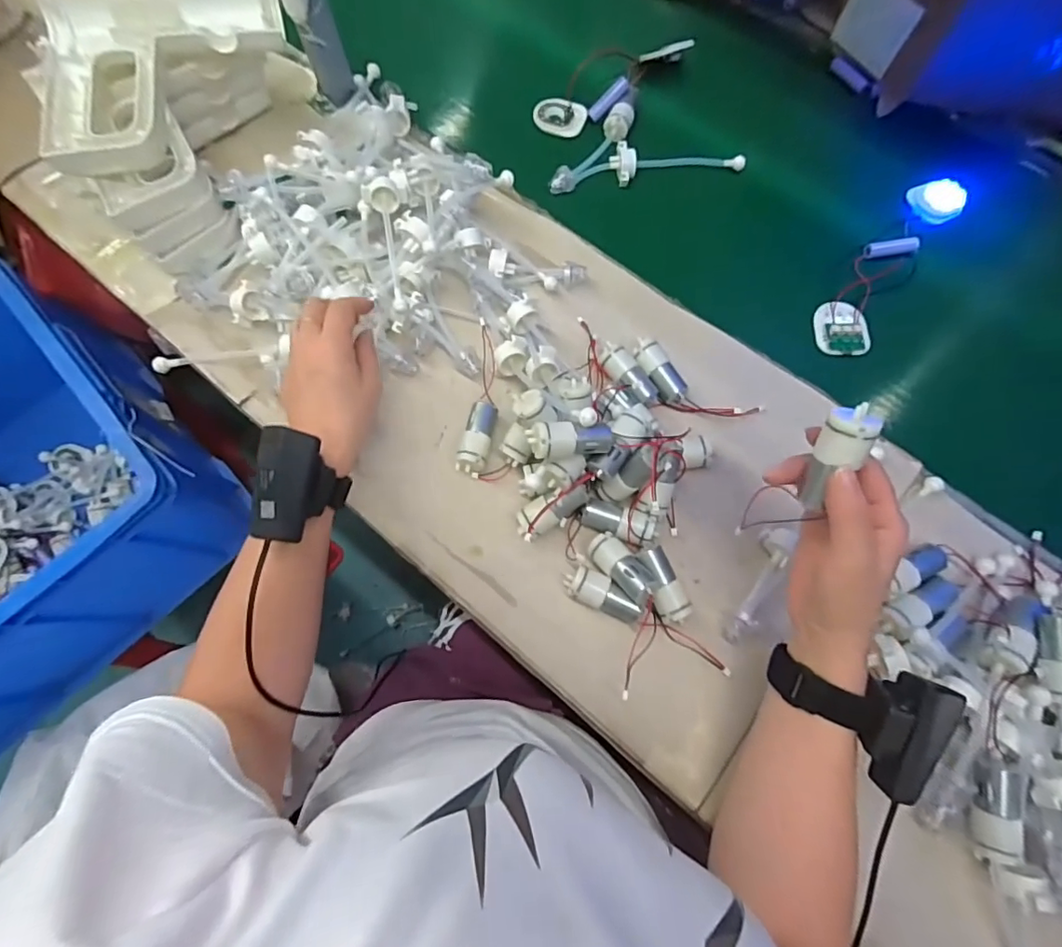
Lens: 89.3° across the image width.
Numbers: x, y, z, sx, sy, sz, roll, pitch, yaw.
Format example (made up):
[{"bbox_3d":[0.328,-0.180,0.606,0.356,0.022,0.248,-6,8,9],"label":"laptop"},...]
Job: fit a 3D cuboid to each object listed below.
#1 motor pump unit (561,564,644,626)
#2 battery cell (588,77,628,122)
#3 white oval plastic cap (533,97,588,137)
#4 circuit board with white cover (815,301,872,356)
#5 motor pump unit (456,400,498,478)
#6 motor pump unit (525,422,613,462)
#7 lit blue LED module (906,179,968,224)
[{"bbox_3d":[0.057,0.097,0.428,0.063,0.024,0.026,23,75,7],"label":"motor pump unit"},{"bbox_3d":[0.086,-0.416,0.599,0.050,0.011,0.016,-39,75,22],"label":"battery cell"},{"bbox_3d":[0.033,-0.404,0.609,0.058,0.005,0.038,30,106,3],"label":"white oval plastic cap"},{"bbox_3d":[0.300,-0.140,0.520,0.047,0.008,0.057,-12,74,4],"label":"circuit board with white cover"},{"bbox_3d":[-0.047,-0.032,0.471,0.026,0.023,0.067,10,74,3],"label":"motor pump unit"},{"bbox_3d":[0.030,-0.025,0.405,0.062,0.020,0.025,-1,73,-13],"label":"motor pump unit"},{"bbox_3d":[0.434,-0.289,0.567,0.053,0.014,0.043,-19,74,-6],"label":"lit blue LED module"}]

